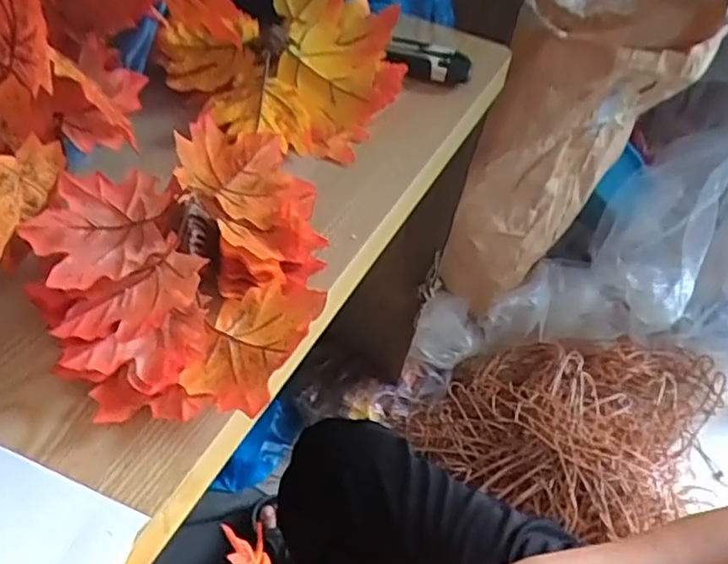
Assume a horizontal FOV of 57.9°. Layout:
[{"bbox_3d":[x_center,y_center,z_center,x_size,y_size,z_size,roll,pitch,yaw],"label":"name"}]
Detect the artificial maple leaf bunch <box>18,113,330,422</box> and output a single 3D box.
[{"bbox_3d":[-0.107,-0.017,0.399,0.156,0.057,0.197,5,48,0],"label":"artificial maple leaf bunch"}]

